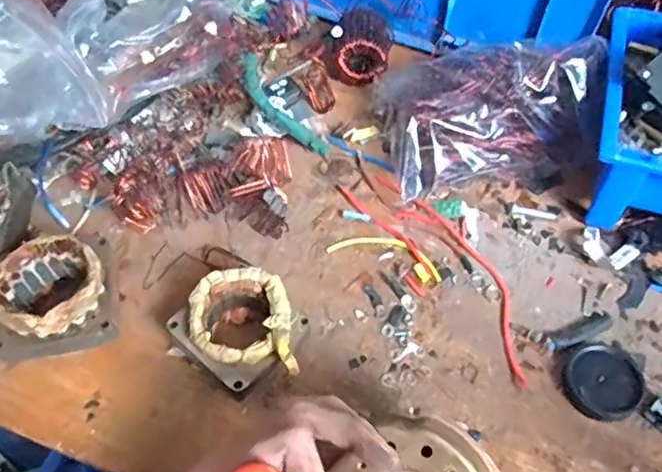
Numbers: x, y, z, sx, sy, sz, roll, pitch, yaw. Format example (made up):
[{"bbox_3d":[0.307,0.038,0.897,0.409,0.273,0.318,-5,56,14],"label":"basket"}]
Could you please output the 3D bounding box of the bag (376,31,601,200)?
[{"bbox_3d":[0.146,-0.116,0.543,0.196,0.081,0.137,-7,54,-9],"label":"bag"}]

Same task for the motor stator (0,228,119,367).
[{"bbox_3d":[-0.196,0.049,0.420,0.089,0.061,0.083,-14,55,-14],"label":"motor stator"}]

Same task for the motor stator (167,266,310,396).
[{"bbox_3d":[-0.058,0.071,0.412,0.087,0.056,0.071,36,59,21],"label":"motor stator"}]

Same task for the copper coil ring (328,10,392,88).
[{"bbox_3d":[0.031,-0.195,0.603,0.061,0.045,0.069,14,53,6],"label":"copper coil ring"}]

